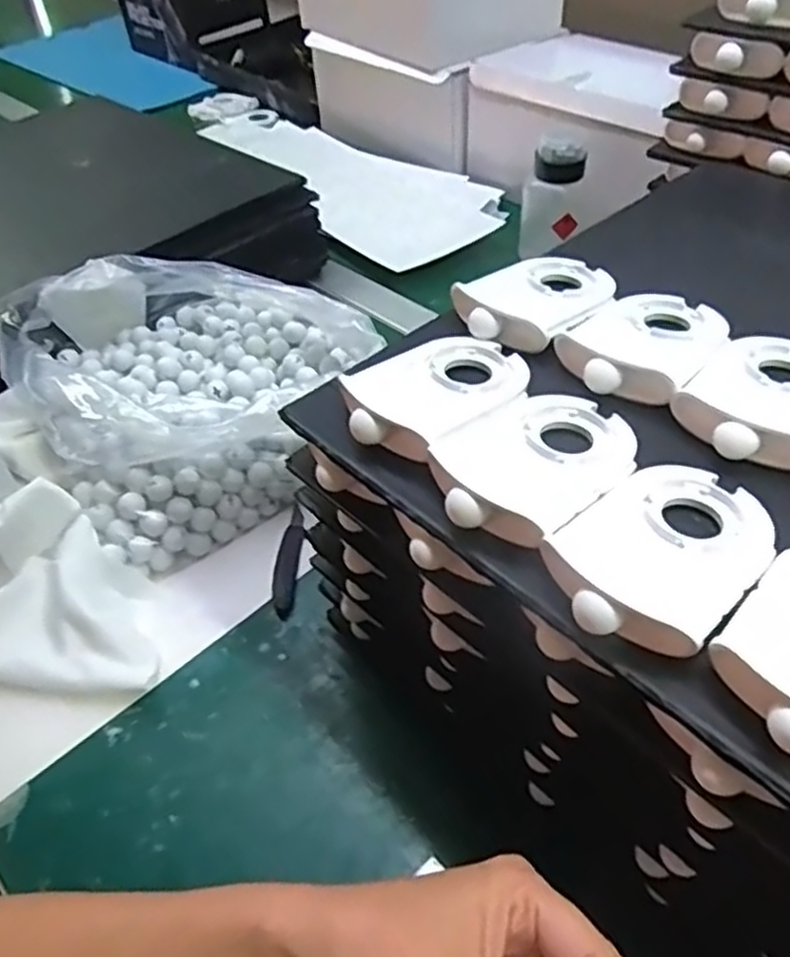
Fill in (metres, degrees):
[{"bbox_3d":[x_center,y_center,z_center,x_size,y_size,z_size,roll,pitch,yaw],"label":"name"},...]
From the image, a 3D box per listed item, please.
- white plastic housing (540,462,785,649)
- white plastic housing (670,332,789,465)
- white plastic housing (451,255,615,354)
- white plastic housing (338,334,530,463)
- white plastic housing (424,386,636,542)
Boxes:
[{"bbox_3d":[0.093,0.022,0.251,0.055,0.013,0.088,34,56,31],"label":"white plastic housing"},{"bbox_3d":[0.157,-0.037,0.304,0.056,0.013,0.084,32,55,30],"label":"white plastic housing"},{"bbox_3d":[0.073,-0.090,0.361,0.087,0.017,0.055,-34,53,-27],"label":"white plastic housing"},{"bbox_3d":[0.017,-0.041,0.317,0.058,0.012,0.088,31,54,29],"label":"white plastic housing"},{"bbox_3d":[0.055,-0.009,0.283,0.059,0.014,0.087,33,55,31],"label":"white plastic housing"}]

